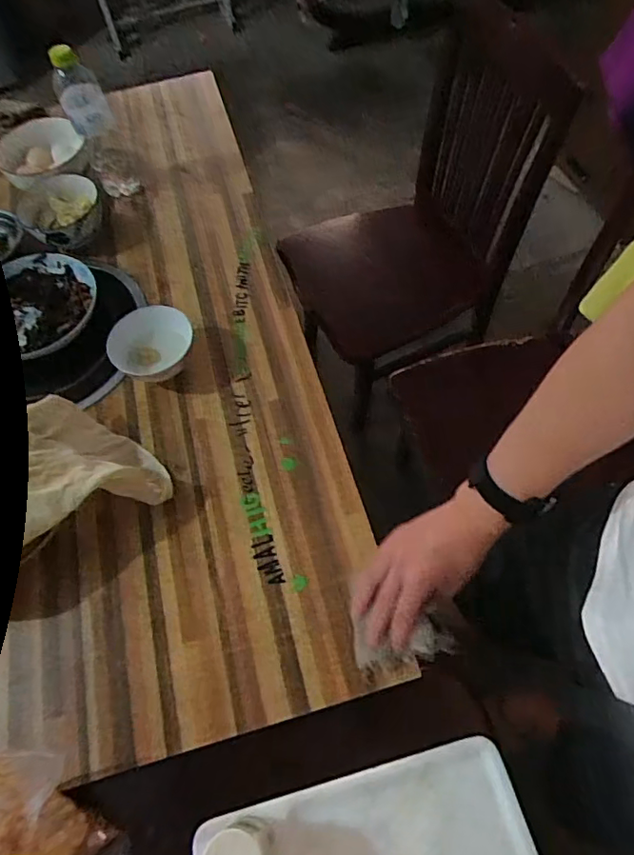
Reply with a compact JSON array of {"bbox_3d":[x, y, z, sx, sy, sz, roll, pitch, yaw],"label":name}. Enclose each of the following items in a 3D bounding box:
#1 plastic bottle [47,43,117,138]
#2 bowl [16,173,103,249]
[{"bbox_3d":[-0.365,-0.518,0.846,0.066,0.111,0.066,-30,66,-9],"label":"plastic bottle"},{"bbox_3d":[-0.413,-0.347,0.899,0.128,0.049,0.136,-15,61,-5],"label":"bowl"}]

